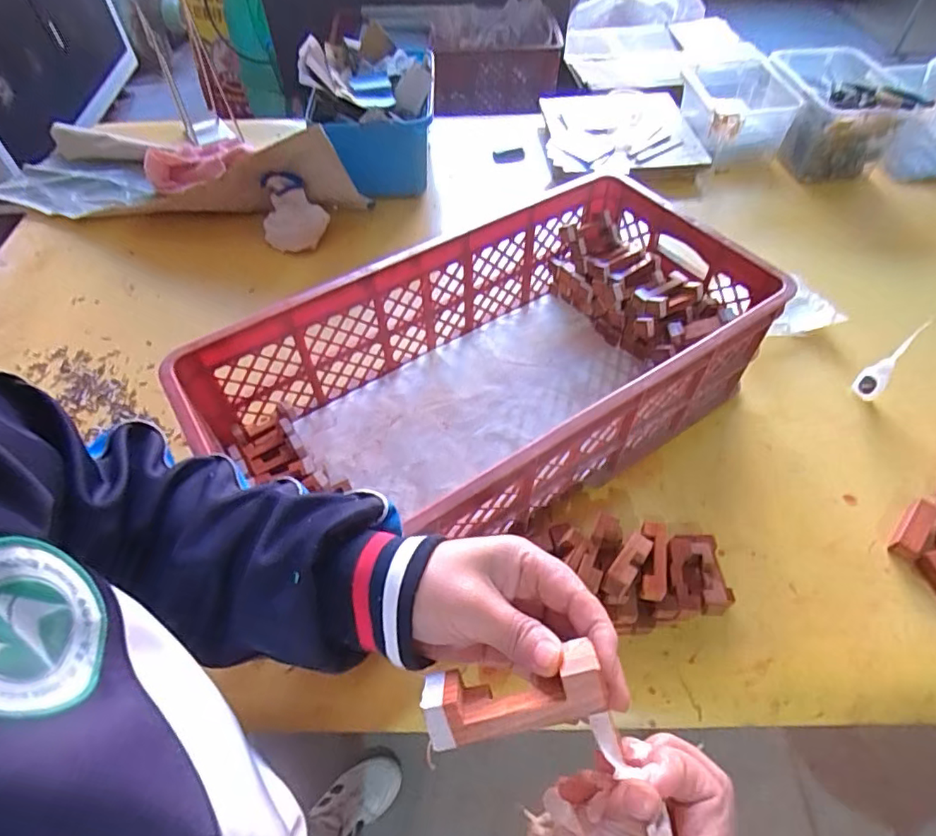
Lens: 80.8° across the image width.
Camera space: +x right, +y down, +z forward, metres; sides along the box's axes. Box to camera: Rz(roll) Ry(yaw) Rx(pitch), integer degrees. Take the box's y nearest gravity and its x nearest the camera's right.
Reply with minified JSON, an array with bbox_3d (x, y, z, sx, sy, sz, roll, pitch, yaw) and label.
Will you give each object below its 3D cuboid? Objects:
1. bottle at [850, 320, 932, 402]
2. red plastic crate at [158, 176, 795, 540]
[{"bbox_3d":[0.551,-0.073,0.724,0.040,0.116,0.032,-33,60,-21],"label":"bottle"},{"bbox_3d":[0.037,-0.056,0.674,0.625,0.176,0.322,-28,59,-19],"label":"red plastic crate"}]

